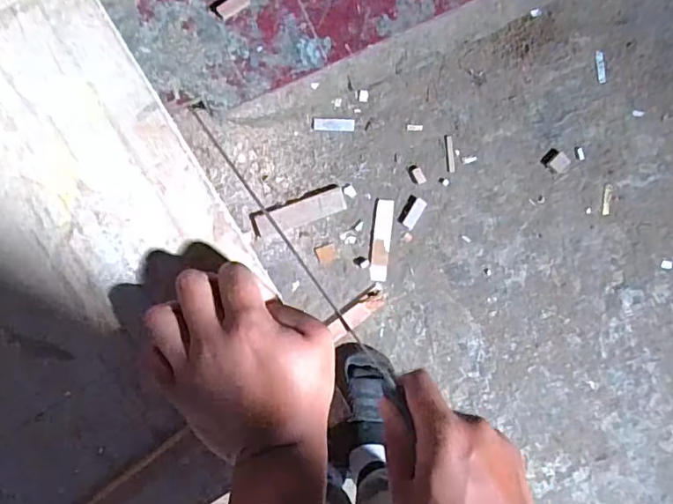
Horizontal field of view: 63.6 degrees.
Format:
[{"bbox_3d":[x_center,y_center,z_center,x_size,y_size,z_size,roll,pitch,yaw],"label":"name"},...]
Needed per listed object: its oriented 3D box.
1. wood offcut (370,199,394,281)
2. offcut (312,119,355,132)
[{"bbox_3d":[0.091,-0.023,1.077,0.034,0.009,0.160,6,93,-6],"label":"wood offcut"},{"bbox_3d":[-0.006,-0.245,1.047,0.081,0.005,0.024,0,94,-5],"label":"offcut"}]

